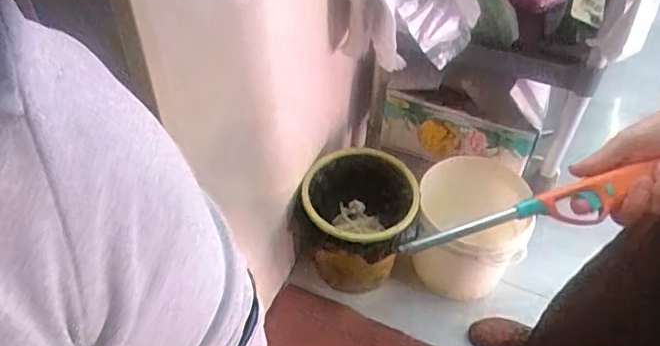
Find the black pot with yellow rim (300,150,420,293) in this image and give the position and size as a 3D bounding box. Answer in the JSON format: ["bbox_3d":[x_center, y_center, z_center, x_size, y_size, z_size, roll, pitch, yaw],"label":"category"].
[{"bbox_3d":[0.060,0.127,1.411,0.257,0.313,0.260,1,49,-1],"label":"black pot with yellow rim"}]

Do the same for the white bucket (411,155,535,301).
[{"bbox_3d":[0.326,0.133,1.403,0.242,0.320,0.256,1,49,-1],"label":"white bucket"}]

